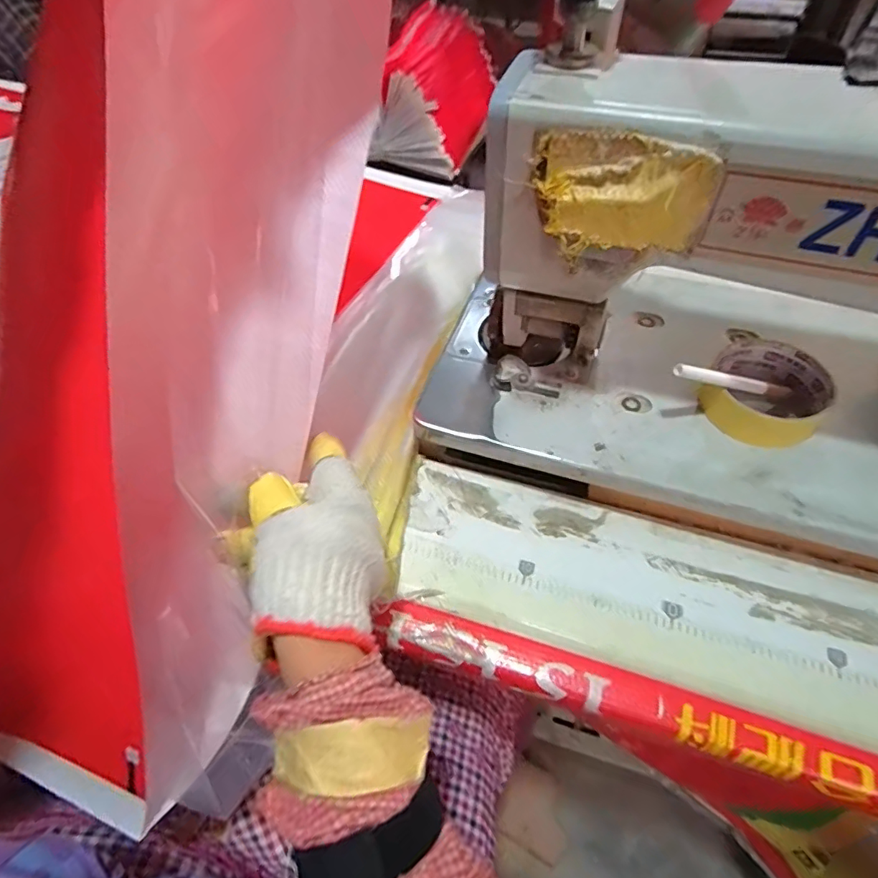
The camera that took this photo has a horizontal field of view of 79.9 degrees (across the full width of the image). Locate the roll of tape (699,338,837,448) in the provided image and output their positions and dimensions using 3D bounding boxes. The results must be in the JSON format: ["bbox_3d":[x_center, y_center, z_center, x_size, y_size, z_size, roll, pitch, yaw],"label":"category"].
[{"bbox_3d":[0.239,-0.033,0.380,0.078,0.026,0.084,-1,54,2],"label":"roll of tape"}]

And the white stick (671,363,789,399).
[{"bbox_3d":[0.207,-0.039,0.366,0.111,0.010,0.009,7,51,-25],"label":"white stick"}]

